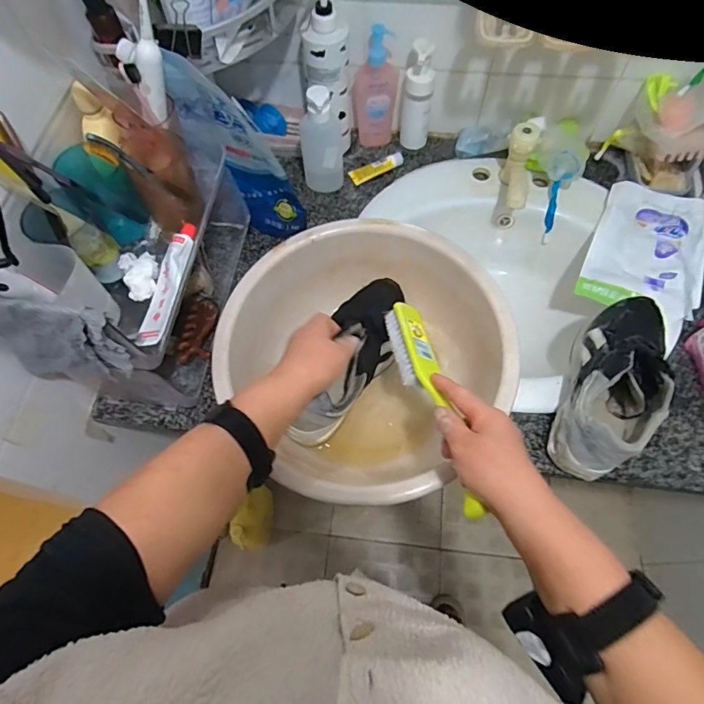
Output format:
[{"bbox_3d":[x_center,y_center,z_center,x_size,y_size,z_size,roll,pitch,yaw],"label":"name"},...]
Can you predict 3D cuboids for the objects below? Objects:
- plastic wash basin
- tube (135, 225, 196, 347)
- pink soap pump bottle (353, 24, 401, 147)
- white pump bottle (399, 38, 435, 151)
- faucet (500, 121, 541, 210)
[{"bbox_3d":[0.012,0.008,0.552,0.312,0.124,0.309,-1,65,1],"label":"plastic wash basin"},{"bbox_3d":[-0.210,-0.078,0.520,0.035,0.026,0.160,8,66,5],"label":"tube"},{"bbox_3d":[0.038,-0.422,0.745,0.070,0.174,0.044,2,66,3],"label":"pink soap pump bottle"},{"bbox_3d":[0.105,-0.406,0.735,0.048,0.165,0.050,8,66,5],"label":"white pump bottle"},{"bbox_3d":[0.249,-0.266,0.706,0.041,0.100,0.130,12,66,7],"label":"faucet"}]

